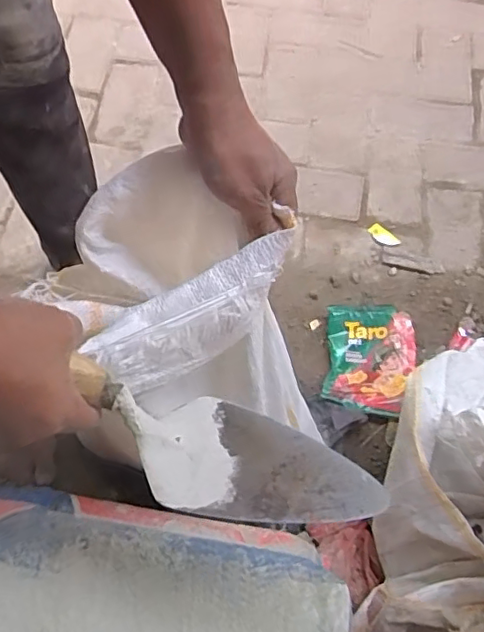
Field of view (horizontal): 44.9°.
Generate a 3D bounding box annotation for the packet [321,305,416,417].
[{"bbox_3d":[0.201,0.064,0.928,0.135,0.022,0.174,0,73,16],"label":"packet"}]

